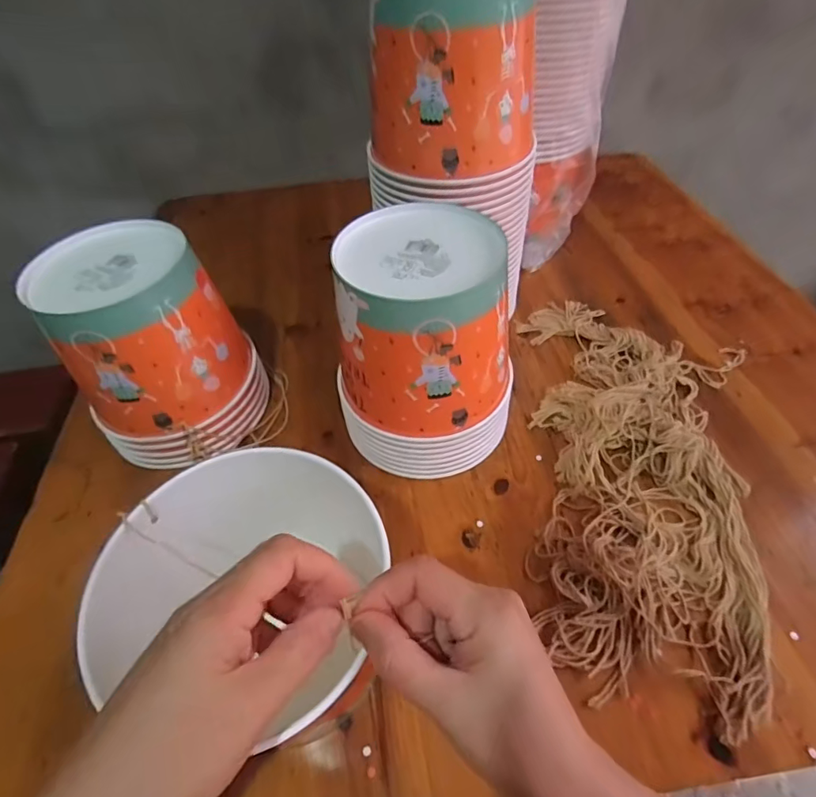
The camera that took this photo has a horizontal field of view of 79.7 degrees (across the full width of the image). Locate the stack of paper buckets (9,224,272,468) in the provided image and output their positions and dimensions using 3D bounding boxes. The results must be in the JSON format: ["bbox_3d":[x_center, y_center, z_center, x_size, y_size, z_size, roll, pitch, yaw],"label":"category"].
[{"bbox_3d":[-0.225,-0.042,0.451,0.153,0.174,0.130,-23,51,-15],"label":"stack of paper buckets"}]

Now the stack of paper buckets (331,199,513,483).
[{"bbox_3d":[0.016,-0.043,0.428,0.143,0.186,0.140,0,49,4],"label":"stack of paper buckets"}]

